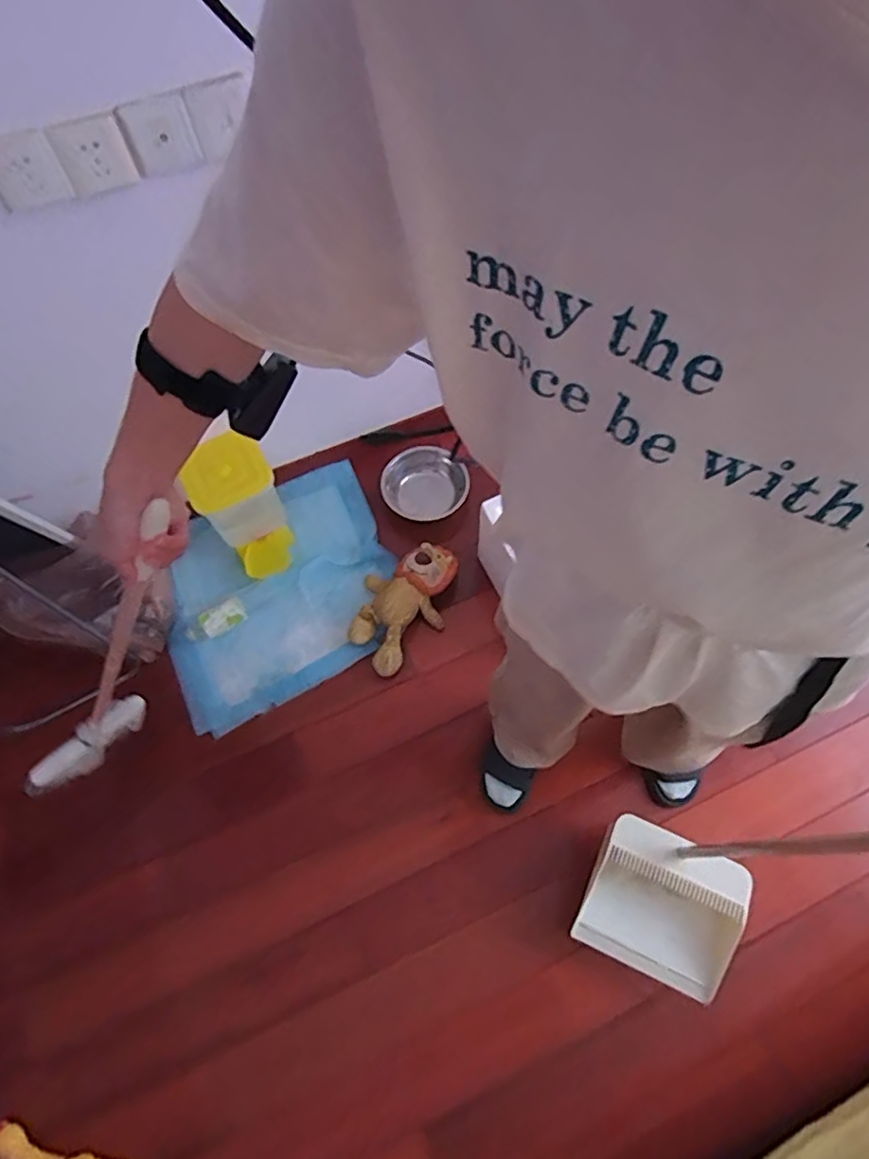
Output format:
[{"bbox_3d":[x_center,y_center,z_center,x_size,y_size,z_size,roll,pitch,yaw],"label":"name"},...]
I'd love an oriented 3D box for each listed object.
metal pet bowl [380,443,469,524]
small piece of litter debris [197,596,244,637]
[{"bbox_3d":[-0.026,-0.242,1.486,0.195,0.043,0.199,0,68,1],"label":"metal pet bowl"},{"bbox_3d":[-0.485,0.084,1.375,0.101,0.043,0.064,-30,71,-11],"label":"small piece of litter debris"}]

